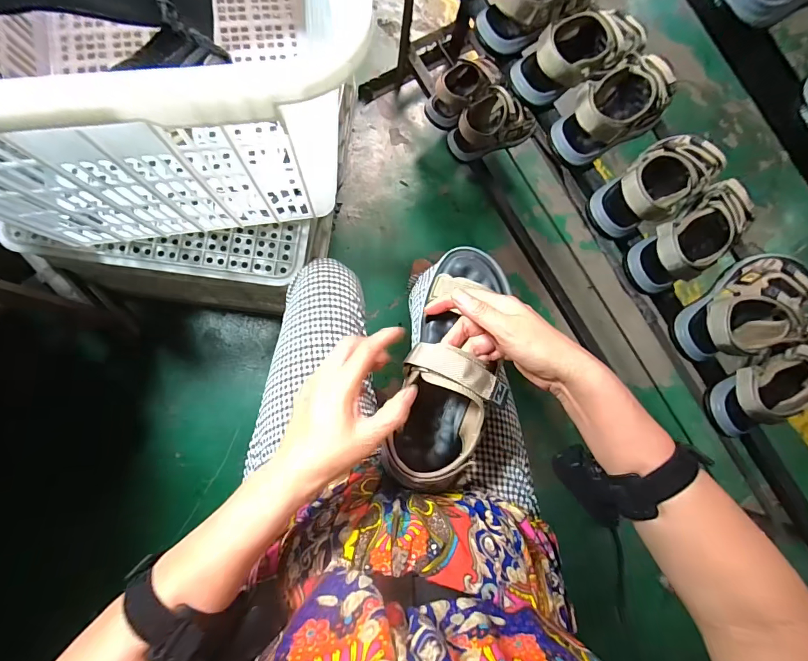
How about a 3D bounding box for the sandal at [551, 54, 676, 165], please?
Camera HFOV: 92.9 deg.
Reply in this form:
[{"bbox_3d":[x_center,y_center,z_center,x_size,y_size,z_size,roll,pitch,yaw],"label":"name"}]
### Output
[{"bbox_3d":[0.349,-0.365,0.628,0.207,0.082,0.101,-30,88,-9],"label":"sandal"}]

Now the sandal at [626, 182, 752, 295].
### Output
[{"bbox_3d":[0.479,-0.149,0.624,0.220,0.080,0.107,-34,89,-9],"label":"sandal"}]

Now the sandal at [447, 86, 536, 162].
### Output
[{"bbox_3d":[0.199,-0.490,0.914,0.191,0.078,0.114,-27,88,-9],"label":"sandal"}]

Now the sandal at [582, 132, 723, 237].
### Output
[{"bbox_3d":[0.422,-0.244,0.631,0.231,0.081,0.122,-29,88,-9],"label":"sandal"}]

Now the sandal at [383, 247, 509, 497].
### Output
[{"bbox_3d":[0.054,0.036,0.406,0.099,0.097,0.276,13,82,-6],"label":"sandal"}]

